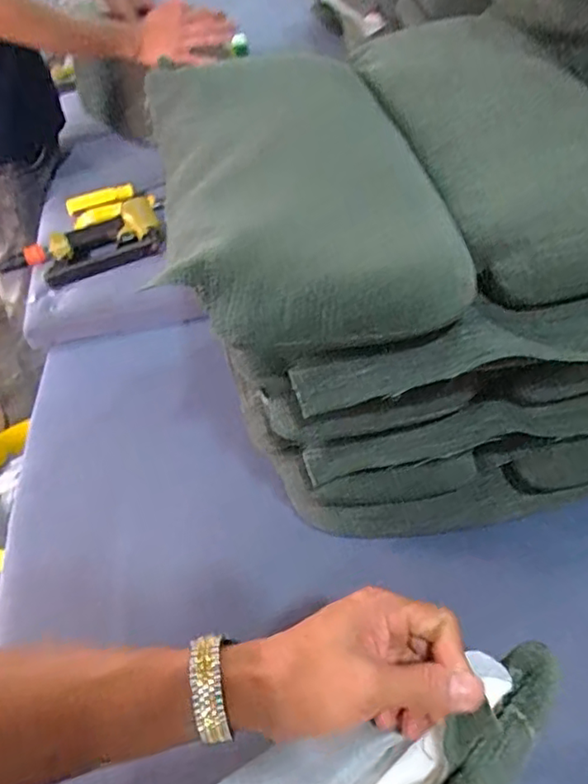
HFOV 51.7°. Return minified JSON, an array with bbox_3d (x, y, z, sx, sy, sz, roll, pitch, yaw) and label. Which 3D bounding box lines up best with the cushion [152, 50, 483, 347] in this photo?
[{"bbox_3d":[-0.006,-0.185,0.508,0.211,0.061,0.382,-10,48,-3],"label":"cushion"}]

